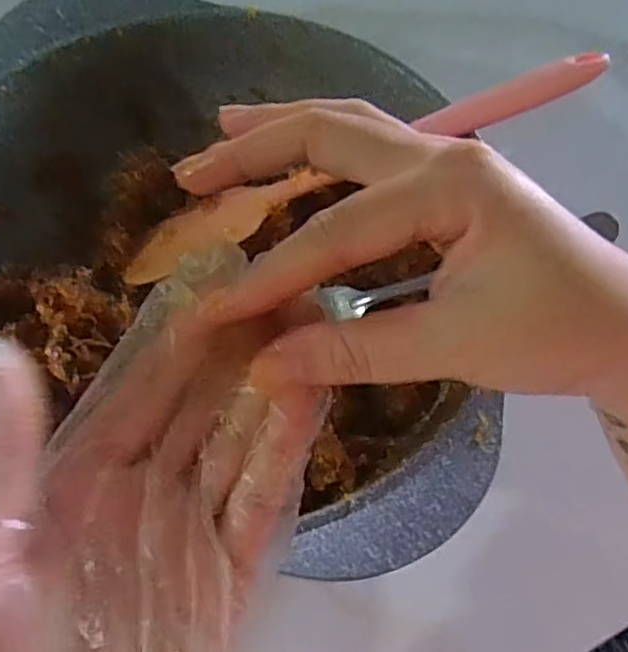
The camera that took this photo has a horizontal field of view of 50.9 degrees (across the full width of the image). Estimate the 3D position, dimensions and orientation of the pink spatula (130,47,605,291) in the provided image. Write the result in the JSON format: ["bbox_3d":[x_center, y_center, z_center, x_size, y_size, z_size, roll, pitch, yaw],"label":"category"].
[{"bbox_3d":[0.023,-0.080,0.334,0.255,0.015,0.041,-21,65,6],"label":"pink spatula"}]

